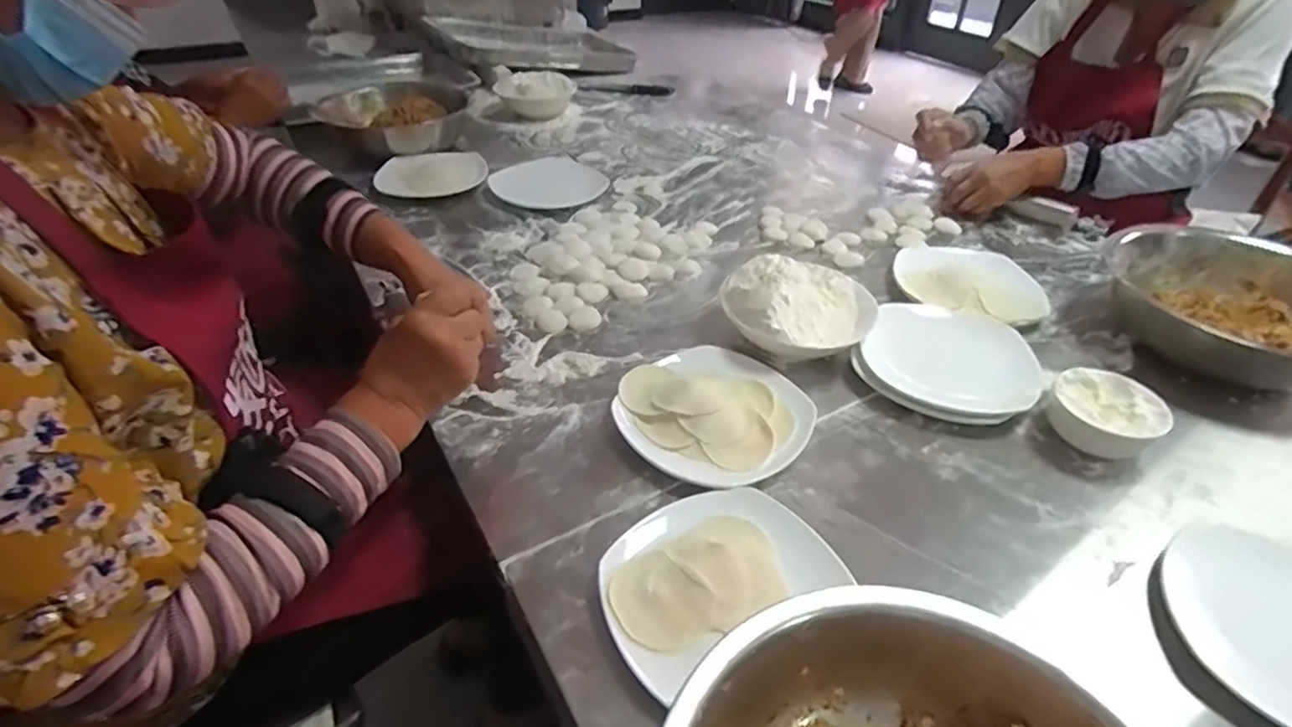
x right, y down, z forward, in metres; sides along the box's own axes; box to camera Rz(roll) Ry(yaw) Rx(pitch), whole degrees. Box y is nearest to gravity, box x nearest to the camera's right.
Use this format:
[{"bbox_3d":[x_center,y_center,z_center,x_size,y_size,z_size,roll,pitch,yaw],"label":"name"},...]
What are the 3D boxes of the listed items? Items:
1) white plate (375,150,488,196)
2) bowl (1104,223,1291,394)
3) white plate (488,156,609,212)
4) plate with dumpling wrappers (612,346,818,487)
[{"bbox_3d":[-0.357,-0.316,1.086,0.173,0.021,0.165,-9,40,-12],"label":"white plate"},{"bbox_3d":[0.688,-0.055,0.763,0.250,0.110,0.226,20,42,22],"label":"bowl"},{"bbox_3d":[-0.158,-0.302,1.089,0.186,0.022,0.186,1,39,-1],"label":"white plate"},{"bbox_3d":[0.068,0.044,0.642,0.185,0.036,0.170,1,39,-1],"label":"plate with dumpling wrappers"}]

